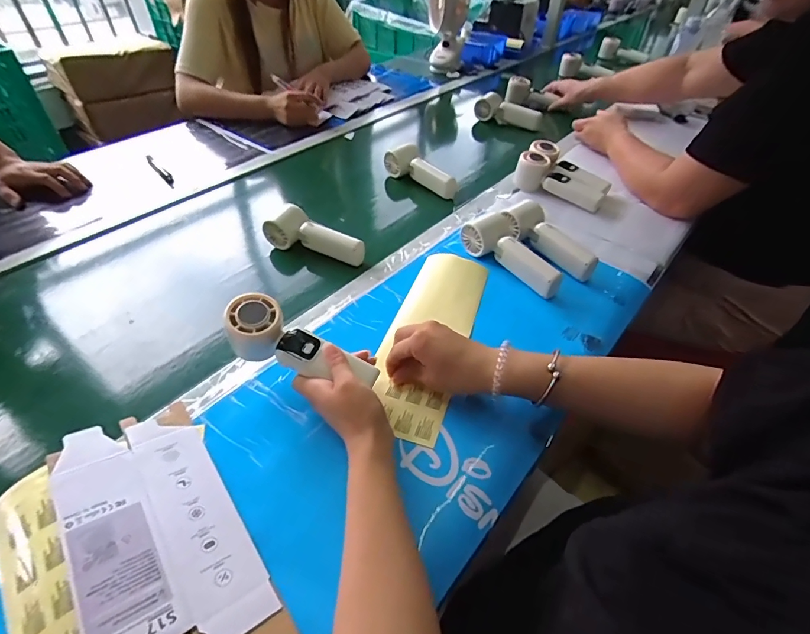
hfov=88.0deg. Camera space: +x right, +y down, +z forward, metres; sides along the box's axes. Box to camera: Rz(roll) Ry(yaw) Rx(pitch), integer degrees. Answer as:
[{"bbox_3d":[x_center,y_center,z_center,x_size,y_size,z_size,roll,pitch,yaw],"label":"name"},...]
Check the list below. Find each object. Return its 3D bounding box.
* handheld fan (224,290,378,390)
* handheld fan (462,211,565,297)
[{"bbox_3d":[-0.108,0.035,0.441,0.163,0.050,0.051,26,47,-6],"label":"handheld fan"},{"bbox_3d":[0.160,-0.095,0.605,0.058,0.066,0.162,-35,55,-29],"label":"handheld fan"}]

